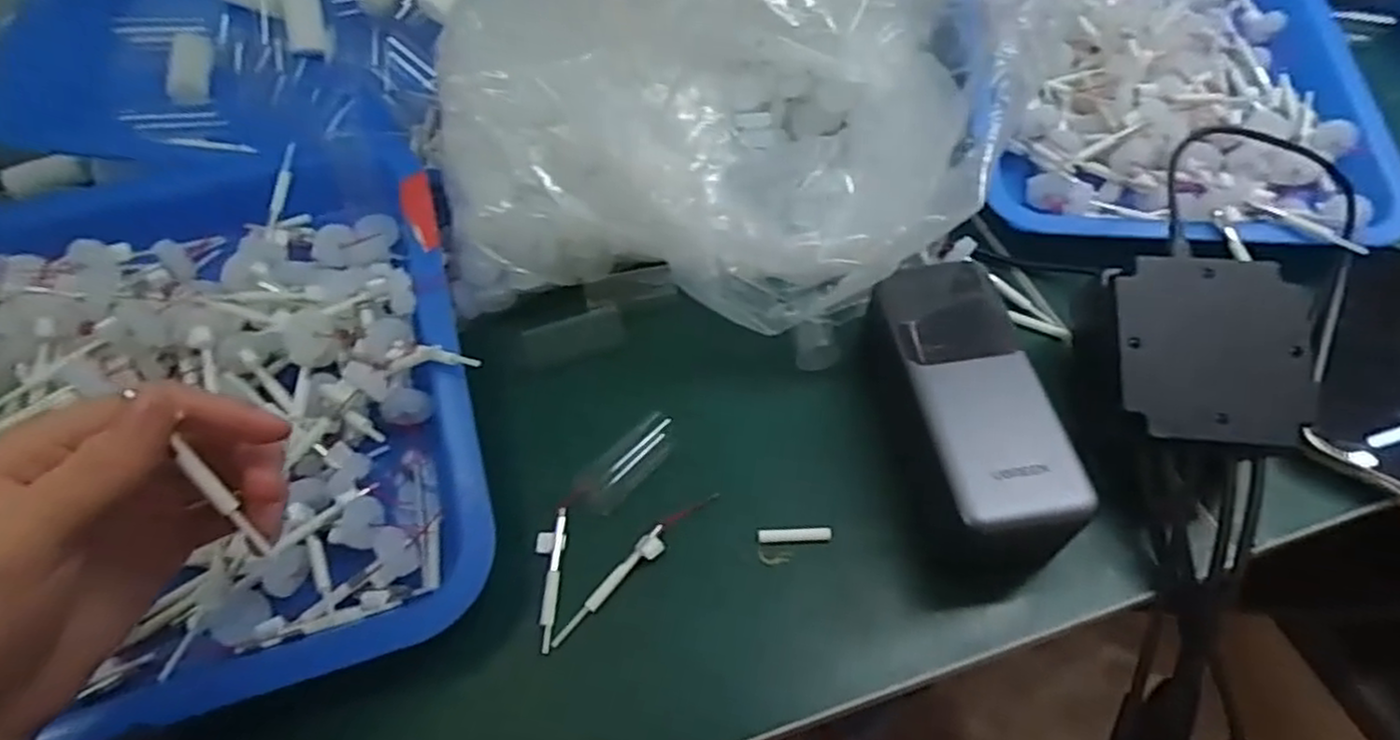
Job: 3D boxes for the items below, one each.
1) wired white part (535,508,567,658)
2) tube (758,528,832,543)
[{"bbox_3d":[-0.065,0.088,0.312,0.011,0.009,0.059,0,56,4],"label":"wired white part"},{"bbox_3d":[0.041,0.071,0.316,0.031,0.004,0.006,-3,56,2],"label":"tube"}]

